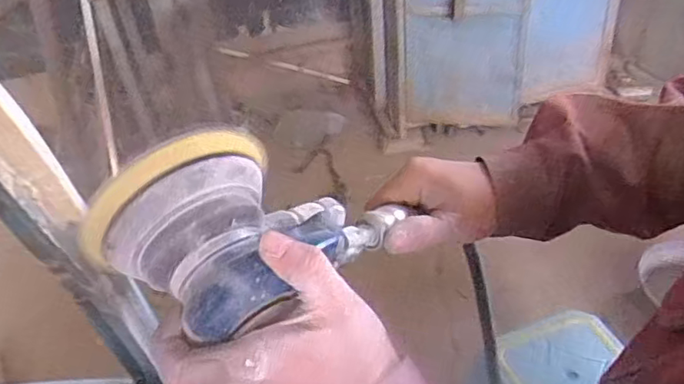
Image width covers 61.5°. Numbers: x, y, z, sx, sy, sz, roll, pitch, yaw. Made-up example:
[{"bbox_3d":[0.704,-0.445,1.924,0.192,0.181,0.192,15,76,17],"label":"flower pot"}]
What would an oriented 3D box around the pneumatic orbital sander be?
[{"bbox_3d":[-0.041,0.021,0.333,0.183,0.105,0.087,-22,41,-19],"label":"pneumatic orbital sander"}]

